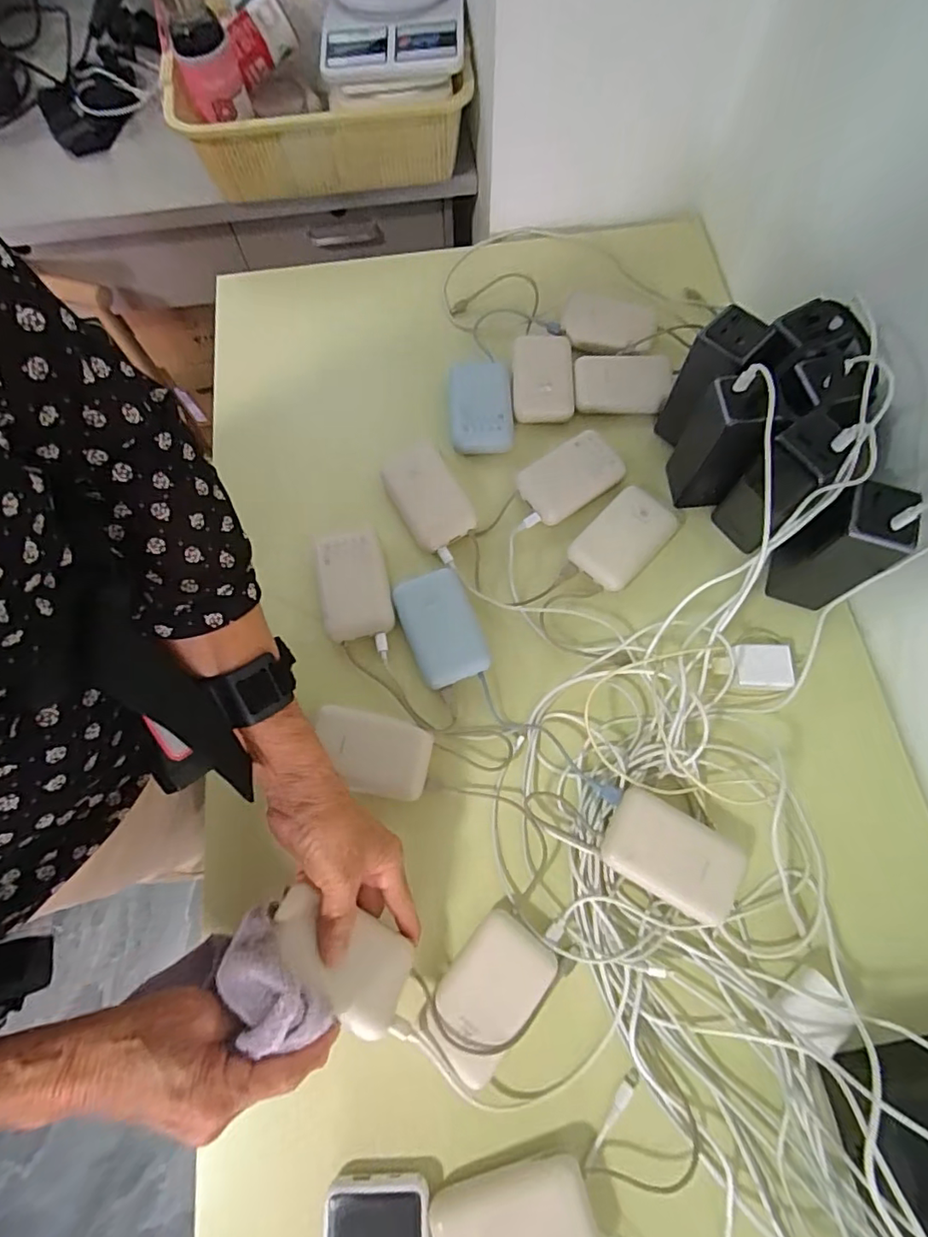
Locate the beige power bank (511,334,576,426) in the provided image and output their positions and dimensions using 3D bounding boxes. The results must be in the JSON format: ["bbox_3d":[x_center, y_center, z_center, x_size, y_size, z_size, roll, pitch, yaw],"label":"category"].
[{"bbox_3d":[0.084,-0.258,0.592,0.065,0.020,0.096,2,71,3],"label":"beige power bank"}]

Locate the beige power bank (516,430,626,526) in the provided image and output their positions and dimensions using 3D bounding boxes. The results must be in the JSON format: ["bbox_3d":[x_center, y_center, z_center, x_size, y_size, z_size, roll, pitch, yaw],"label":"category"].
[{"bbox_3d":[0.105,-0.141,0.552,0.102,0.016,0.063,-33,73,-9],"label":"beige power bank"}]

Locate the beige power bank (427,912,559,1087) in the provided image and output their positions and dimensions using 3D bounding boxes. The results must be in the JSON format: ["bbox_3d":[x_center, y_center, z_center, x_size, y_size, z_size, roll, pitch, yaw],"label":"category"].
[{"bbox_3d":[0.019,0.272,0.407,0.059,0.021,0.098,37,76,14],"label":"beige power bank"}]

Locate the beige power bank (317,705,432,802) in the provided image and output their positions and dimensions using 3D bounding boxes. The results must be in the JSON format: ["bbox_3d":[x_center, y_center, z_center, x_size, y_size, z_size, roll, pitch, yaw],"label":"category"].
[{"bbox_3d":[-0.078,0.112,0.463,0.097,0.014,0.063,12,71,6],"label":"beige power bank"}]

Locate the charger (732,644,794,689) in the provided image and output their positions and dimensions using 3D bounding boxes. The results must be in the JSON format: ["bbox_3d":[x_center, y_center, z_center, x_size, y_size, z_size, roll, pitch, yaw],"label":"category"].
[{"bbox_3d":[0.259,0.043,0.489,0.052,0.019,0.039,0,71,2],"label":"charger"}]

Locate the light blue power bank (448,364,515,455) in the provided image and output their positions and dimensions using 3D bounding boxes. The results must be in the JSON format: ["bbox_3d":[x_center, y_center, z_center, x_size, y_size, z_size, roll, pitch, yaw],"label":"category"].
[{"bbox_3d":[0.018,-0.219,0.570,0.064,0.027,0.089,-3,70,1],"label":"light blue power bank"}]

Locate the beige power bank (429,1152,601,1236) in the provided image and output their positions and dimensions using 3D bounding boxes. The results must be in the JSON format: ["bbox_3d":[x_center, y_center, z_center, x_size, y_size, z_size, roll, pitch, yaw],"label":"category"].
[{"bbox_3d":[0.033,0.397,0.357,0.102,0.024,0.065,-16,71,-4],"label":"beige power bank"}]

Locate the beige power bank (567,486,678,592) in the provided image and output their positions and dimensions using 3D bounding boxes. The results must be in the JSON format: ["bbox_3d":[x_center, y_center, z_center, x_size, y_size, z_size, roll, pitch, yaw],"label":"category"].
[{"bbox_3d":[0.150,-0.078,0.526,0.063,0.024,0.101,43,77,15],"label":"beige power bank"}]

